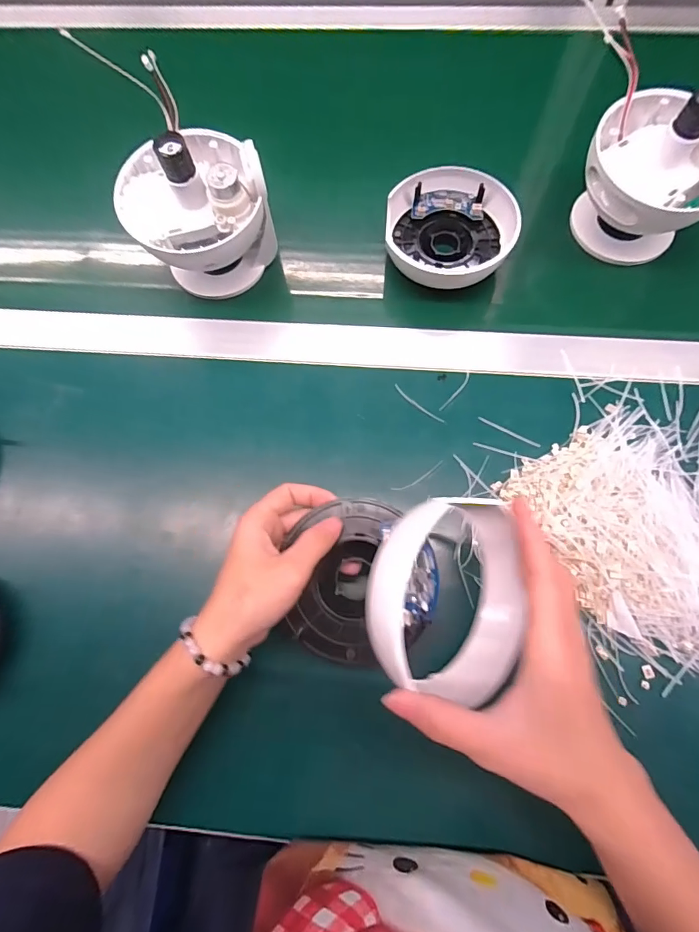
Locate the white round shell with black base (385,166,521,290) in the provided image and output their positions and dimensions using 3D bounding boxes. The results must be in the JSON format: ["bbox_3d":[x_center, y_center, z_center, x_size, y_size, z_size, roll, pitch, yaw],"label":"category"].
[{"bbox_3d":[0.089,-0.211,0.390,0.108,0.052,0.094,2,74,3],"label":"white round shell with black base"}]

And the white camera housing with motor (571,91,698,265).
[{"bbox_3d":[0.253,-0.238,0.361,0.109,0.117,0.094,30,77,10],"label":"white camera housing with motor"}]

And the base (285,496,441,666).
[{"bbox_3d":[0.009,0.072,0.275,0.092,0.021,0.098,0,67,1],"label":"base"}]

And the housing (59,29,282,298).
[{"bbox_3d":[-0.133,-0.225,0.358,0.109,0.132,0.120,-29,75,-6],"label":"housing"}]

